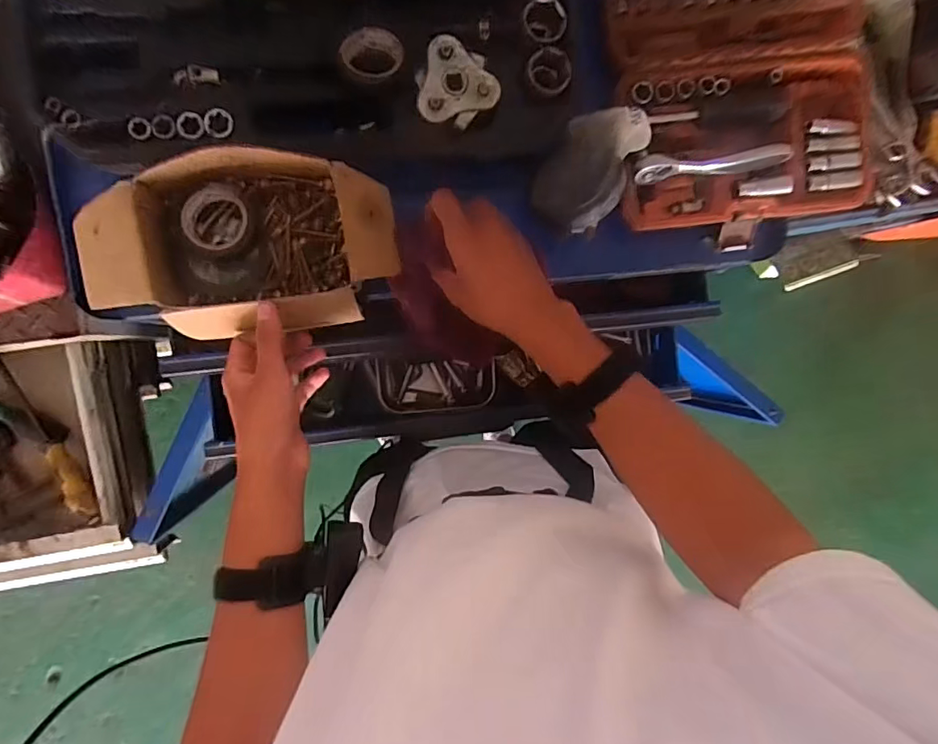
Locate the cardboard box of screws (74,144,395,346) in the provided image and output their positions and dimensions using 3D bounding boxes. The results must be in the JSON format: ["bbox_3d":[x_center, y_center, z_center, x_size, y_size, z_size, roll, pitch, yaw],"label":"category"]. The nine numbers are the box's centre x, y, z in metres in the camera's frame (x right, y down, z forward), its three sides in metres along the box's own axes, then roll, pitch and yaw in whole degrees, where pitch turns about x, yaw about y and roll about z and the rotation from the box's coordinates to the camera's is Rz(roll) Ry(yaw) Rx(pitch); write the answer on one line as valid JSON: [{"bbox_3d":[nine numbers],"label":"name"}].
[{"bbox_3d":[-0.186,-0.105,0.426,0.244,0.049,0.141,-9,95,-7],"label":"cardboard box of screws"}]

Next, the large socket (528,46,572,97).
[{"bbox_3d":[0.071,-0.267,0.456,0.037,0.019,0.037,-1,94,-8],"label":"large socket"}]

